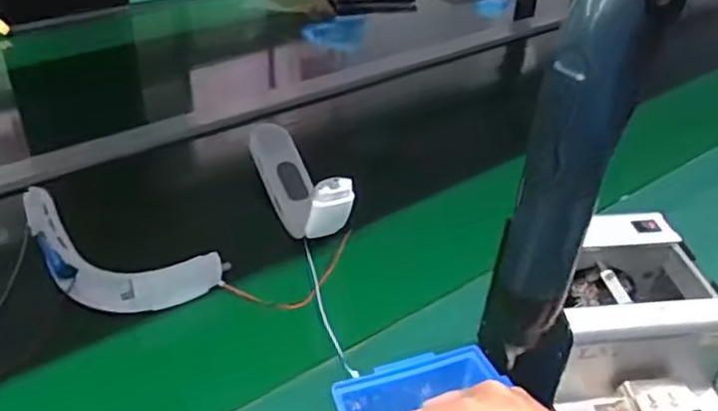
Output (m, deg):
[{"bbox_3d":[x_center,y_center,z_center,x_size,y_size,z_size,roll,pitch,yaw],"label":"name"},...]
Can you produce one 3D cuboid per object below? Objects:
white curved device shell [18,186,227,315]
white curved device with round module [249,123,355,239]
[{"bbox_3d":[-0.246,0.049,0.656,0.220,0.044,0.081,15,38,14],"label":"white curved device shell"},{"bbox_3d":[-0.066,-0.021,0.746,0.046,0.092,0.246,-12,19,-21],"label":"white curved device with round module"}]

